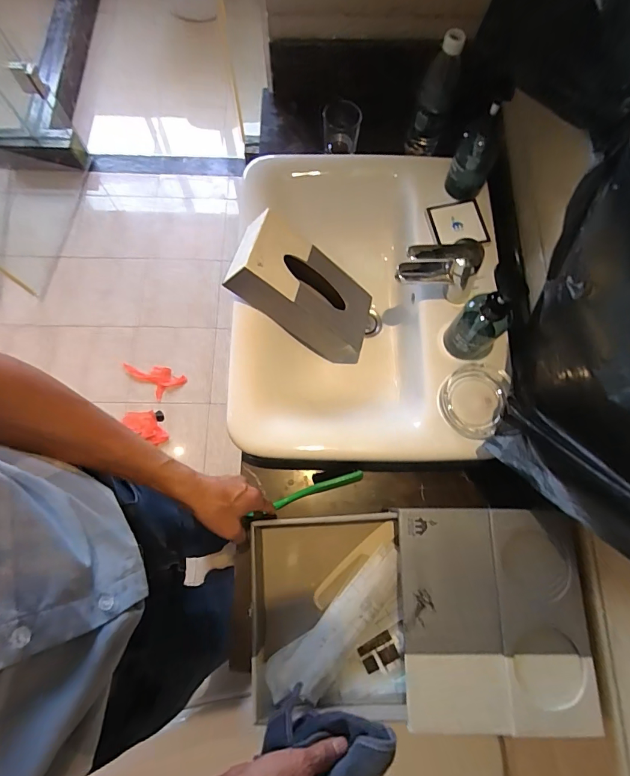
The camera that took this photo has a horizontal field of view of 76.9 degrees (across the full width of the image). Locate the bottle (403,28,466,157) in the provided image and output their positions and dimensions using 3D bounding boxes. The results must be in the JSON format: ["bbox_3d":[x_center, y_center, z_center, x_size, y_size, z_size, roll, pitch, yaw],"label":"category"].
[{"bbox_3d":[0.224,-0.536,0.744,0.063,0.223,0.079,14,75,2],"label":"bottle"}]

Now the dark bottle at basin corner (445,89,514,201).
[{"bbox_3d":[0.259,-0.377,0.624,0.066,0.169,0.050,29,76,6],"label":"dark bottle at basin corner"}]

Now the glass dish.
[{"bbox_3d":[0.232,0.019,0.591,0.086,0.039,0.110,12,75,2],"label":"glass dish"}]

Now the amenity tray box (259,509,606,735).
[{"bbox_3d":[0.125,0.292,0.528,0.415,0.087,0.244,0,75,-2],"label":"amenity tray box"}]

